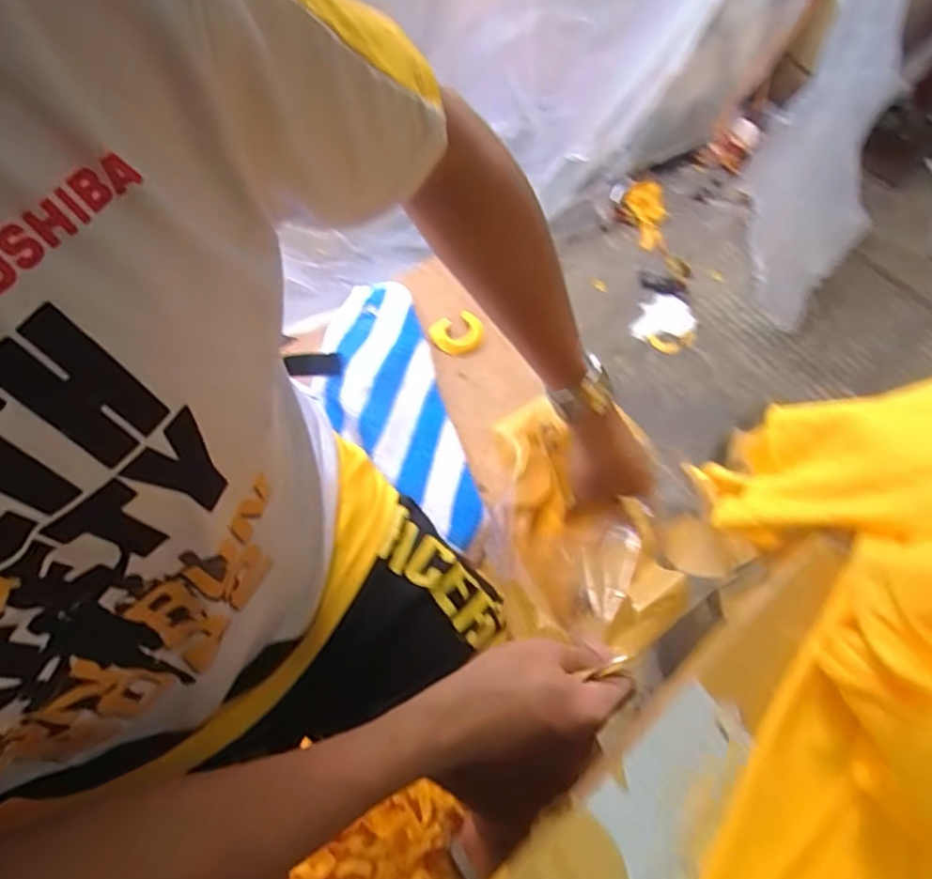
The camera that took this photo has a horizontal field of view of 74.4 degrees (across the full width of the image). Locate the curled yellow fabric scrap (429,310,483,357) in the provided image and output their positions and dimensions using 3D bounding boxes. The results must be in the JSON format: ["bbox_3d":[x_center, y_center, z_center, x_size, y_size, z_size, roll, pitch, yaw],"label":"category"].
[{"bbox_3d":[-0.009,-0.111,0.659,0.056,0.010,0.045,-19,68,-10],"label":"curled yellow fabric scrap"}]

